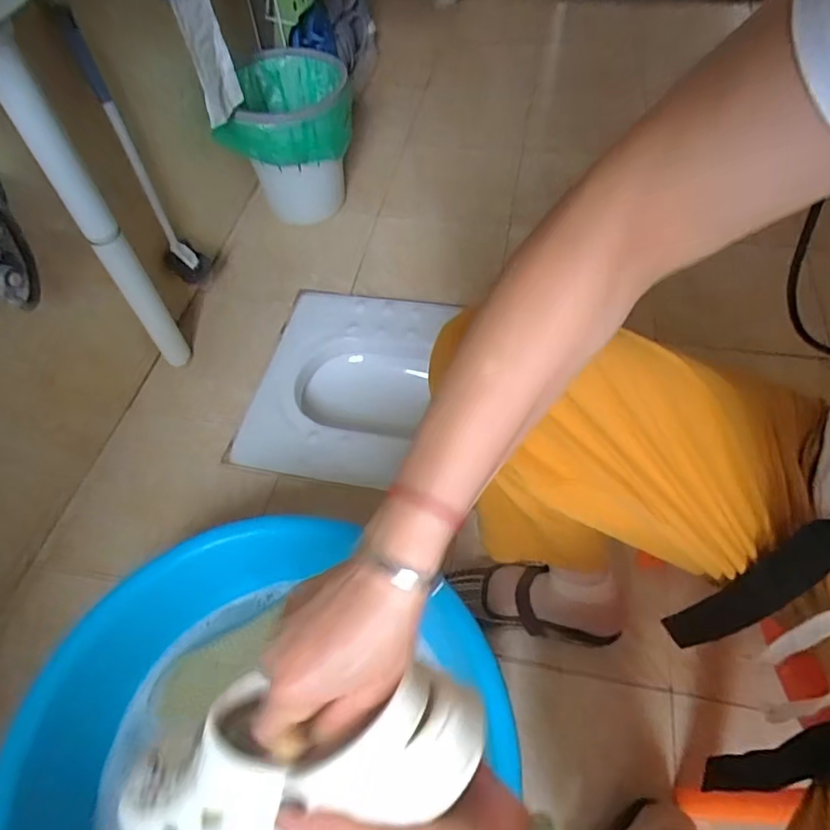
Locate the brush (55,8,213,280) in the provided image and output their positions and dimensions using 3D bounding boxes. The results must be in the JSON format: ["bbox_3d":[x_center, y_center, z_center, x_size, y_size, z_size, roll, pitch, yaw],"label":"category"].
[{"bbox_3d":[-0.439,-0.385,0.917,0.053,0.464,0.076,-4,55,1],"label":"brush"}]

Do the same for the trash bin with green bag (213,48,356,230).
[{"bbox_3d":[-0.236,-0.551,1.159,0.213,0.255,0.297,1,56,4],"label":"trash bin with green bag"}]

